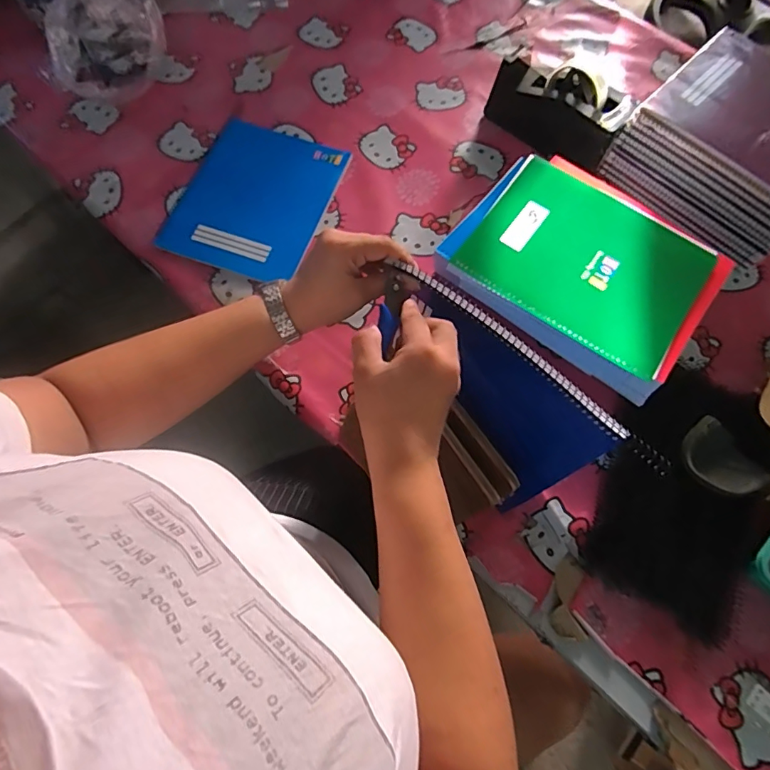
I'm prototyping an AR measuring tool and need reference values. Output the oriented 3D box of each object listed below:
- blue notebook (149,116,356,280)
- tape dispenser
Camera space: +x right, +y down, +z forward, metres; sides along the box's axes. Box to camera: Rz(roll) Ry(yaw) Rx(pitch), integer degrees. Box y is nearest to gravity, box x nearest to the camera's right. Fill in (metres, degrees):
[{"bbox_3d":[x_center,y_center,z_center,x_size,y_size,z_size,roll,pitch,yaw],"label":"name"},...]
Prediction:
[{"bbox_3d":[-0.189,-0.273,0.687,0.204,0.008,0.249,20,72,4],"label":"blue notebook"},{"bbox_3d":[0.247,-0.403,0.688,0.208,0.090,0.084,38,74,23],"label":"tape dispenser"}]

